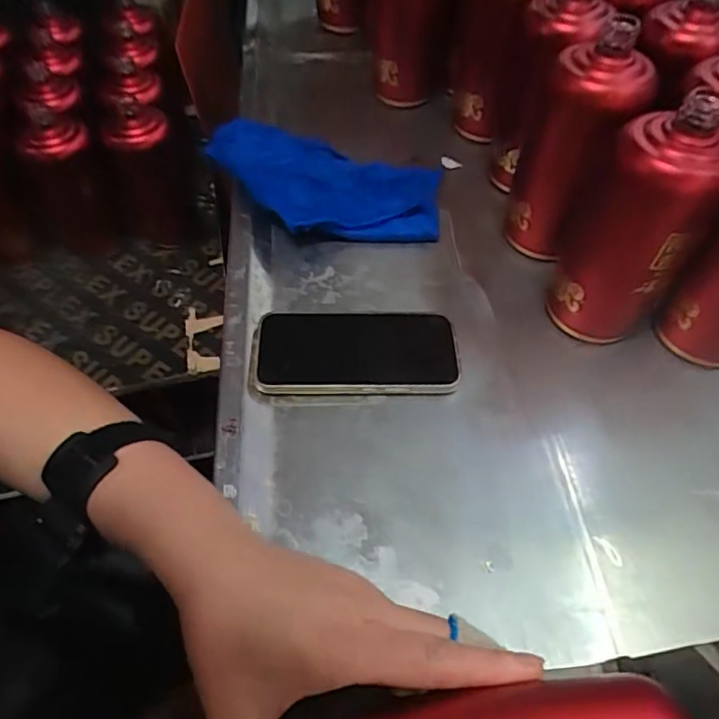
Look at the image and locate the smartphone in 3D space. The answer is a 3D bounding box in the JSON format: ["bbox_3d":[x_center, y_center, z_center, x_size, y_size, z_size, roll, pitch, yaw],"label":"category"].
[{"bbox_3d":[-0.003,-0.006,0.427,0.160,0.018,0.075,-2,55,0],"label":"smartphone"}]

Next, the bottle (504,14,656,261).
[{"bbox_3d":[0.177,-0.172,0.449,0.079,0.181,0.070,15,56,12],"label":"bottle"}]

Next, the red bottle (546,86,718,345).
[{"bbox_3d":[0.197,-0.091,0.392,0.082,0.179,0.072,24,59,17],"label":"red bottle"}]

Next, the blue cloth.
[{"bbox_3d":[-0.039,-0.172,0.520,0.233,0.057,0.125,2,55,3],"label":"blue cloth"}]

